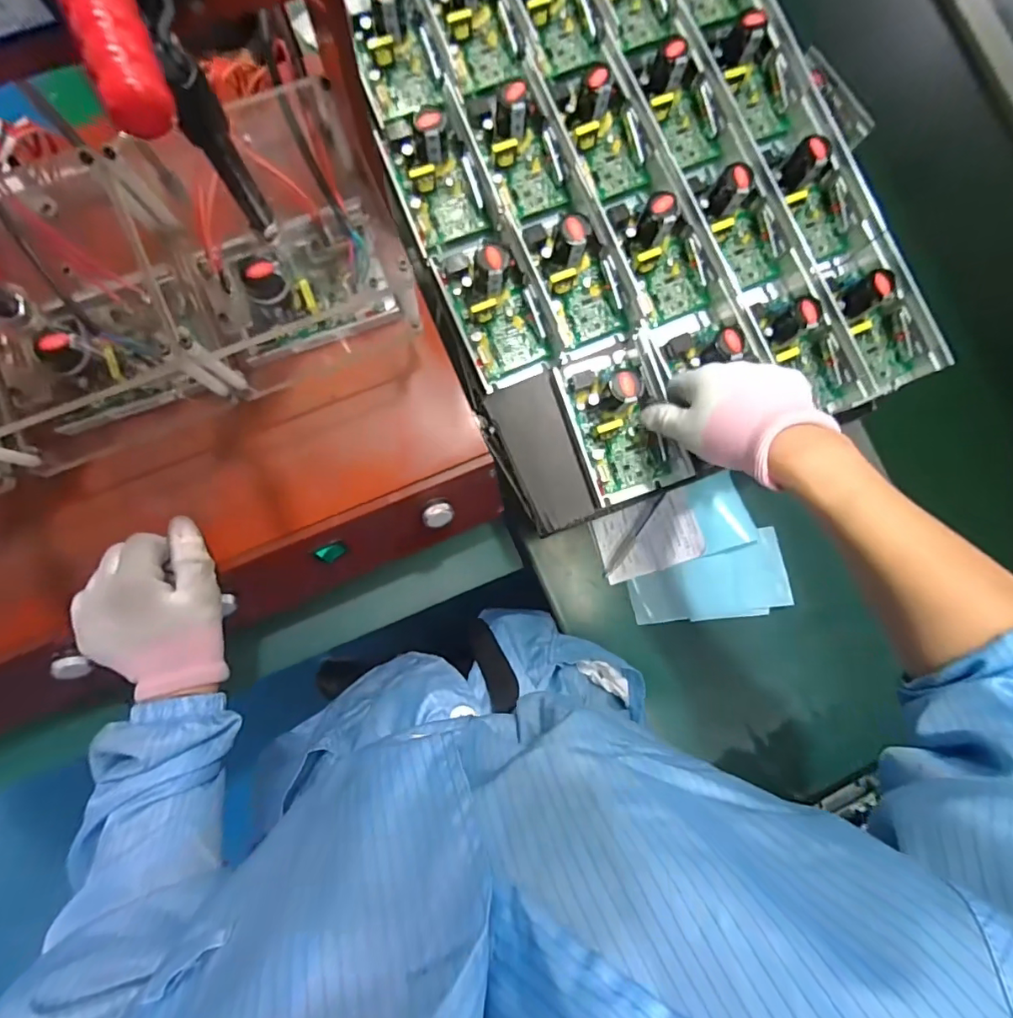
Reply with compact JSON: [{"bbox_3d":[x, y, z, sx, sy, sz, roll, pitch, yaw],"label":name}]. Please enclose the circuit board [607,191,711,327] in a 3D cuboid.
[{"bbox_3d":[0.136,-0.231,0.456,0.063,0.051,0.120,-25,86,-6],"label":"circuit board"}]

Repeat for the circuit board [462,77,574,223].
[{"bbox_3d":[0.006,-0.333,0.452,0.060,0.037,0.130,-24,86,-6],"label":"circuit board"}]

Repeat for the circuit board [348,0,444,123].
[{"bbox_3d":[-0.099,-0.405,0.450,0.061,0.041,0.100,-20,86,-6],"label":"circuit board"}]

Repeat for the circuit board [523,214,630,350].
[{"bbox_3d":[0.059,-0.207,0.446,0.062,0.045,0.114,-24,86,-6],"label":"circuit board"}]

